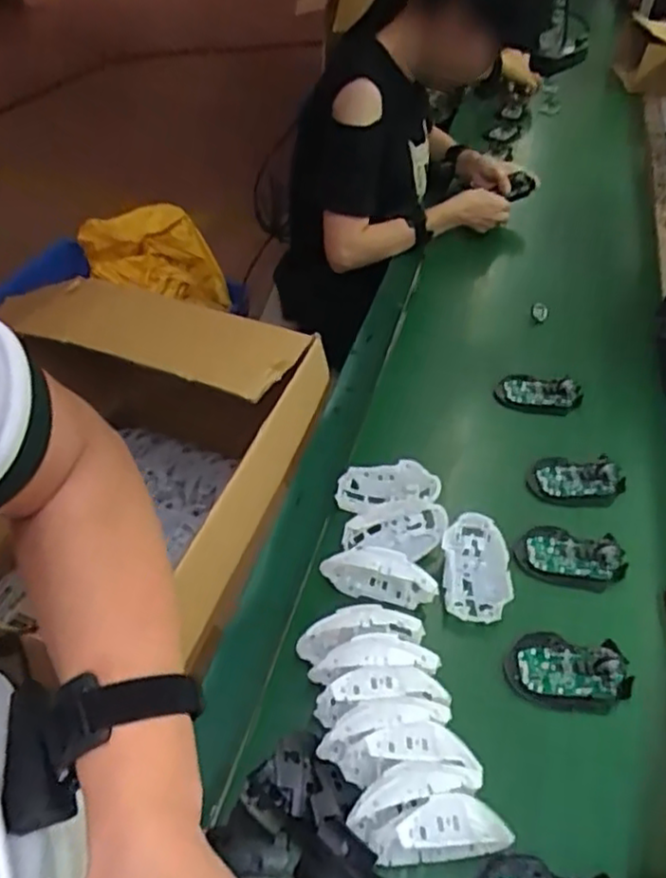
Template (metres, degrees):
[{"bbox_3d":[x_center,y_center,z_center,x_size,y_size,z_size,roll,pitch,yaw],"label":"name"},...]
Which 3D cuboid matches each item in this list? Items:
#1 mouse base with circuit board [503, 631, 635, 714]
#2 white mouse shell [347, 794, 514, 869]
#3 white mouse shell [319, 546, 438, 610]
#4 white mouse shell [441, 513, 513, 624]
[{"bbox_3d":[0.224,0.221,0.642,0.109,0.023,0.070,11,45,7],"label":"mouse base with circuit board"},{"bbox_3d":[0.073,0.297,0.512,0.118,0.074,0.033,0,45,-5],"label":"white mouse shell"},{"bbox_3d":[0.046,0.139,0.675,0.111,0.073,0.030,16,46,11],"label":"white mouse shell"},{"bbox_3d":[0.149,0.133,0.699,0.070,0.034,0.111,6,44,2],"label":"white mouse shell"}]

